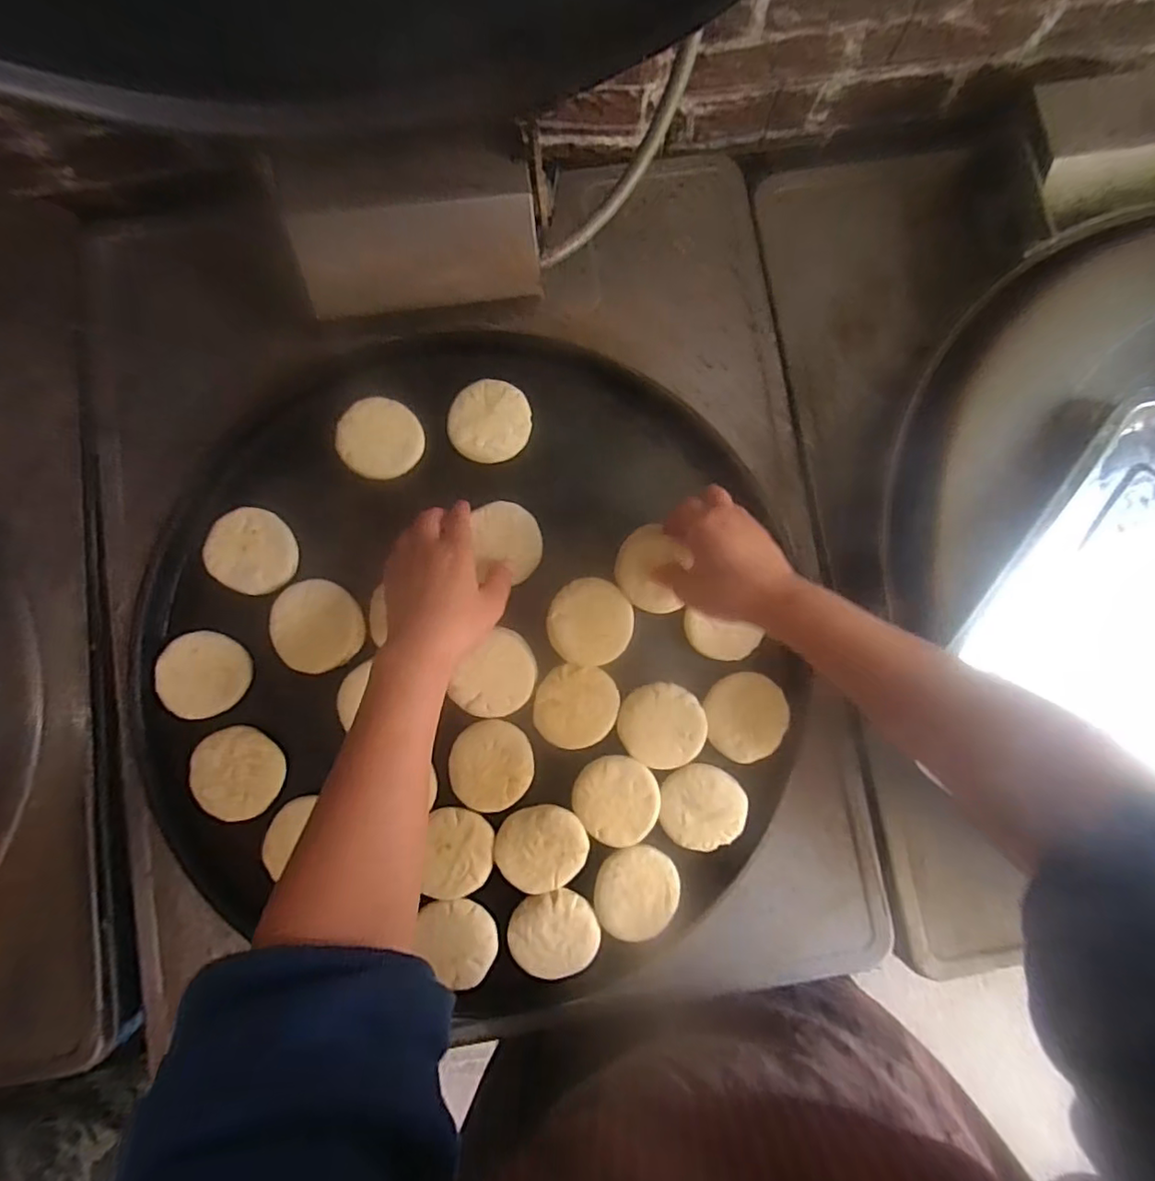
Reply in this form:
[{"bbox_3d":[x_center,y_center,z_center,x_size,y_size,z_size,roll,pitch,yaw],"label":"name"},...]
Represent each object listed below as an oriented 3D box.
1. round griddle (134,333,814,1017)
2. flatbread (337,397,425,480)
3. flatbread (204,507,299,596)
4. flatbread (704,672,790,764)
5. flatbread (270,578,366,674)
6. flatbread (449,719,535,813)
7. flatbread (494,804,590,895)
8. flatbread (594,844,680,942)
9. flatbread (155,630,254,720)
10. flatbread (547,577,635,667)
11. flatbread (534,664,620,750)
[{"bbox_3d":[-0.077,0.043,0.504,0.539,0.064,0.499,0,85,-3],"label":"round griddle"},{"bbox_3d":[-0.167,-0.130,0.506,0.068,0.009,0.068,0,83,-9],"label":"flatbread"},{"bbox_3d":[-0.269,-0.033,0.494,0.071,0.009,0.066,0,84,1],"label":"flatbread"},{"bbox_3d":[0.142,0.105,0.498,0.066,0.016,0.070,-1,84,1],"label":"flatbread"},{"bbox_3d":[-0.209,0.028,0.482,0.065,0.019,0.073,-33,85,-2],"label":"flatbread"},{"bbox_3d":[-0.069,0.142,0.483,0.065,0.013,0.071,3,84,1],"label":"flatbread"},{"bbox_3d":[-0.028,0.207,0.477,0.072,0.005,0.067,1,84,1],"label":"flatbread"},{"bbox_3d":[0.048,0.242,0.476,0.064,0.006,0.069,0,84,1],"label":"flatbread"},{"bbox_3d":[-0.304,0.067,0.481,0.069,0.006,0.066,18,85,3],"label":"flatbread"},{"bbox_3d":[0.011,0.026,0.489,0.068,0.019,0.070,2,84,1],"label":"flatbread"},{"bbox_3d":[0.000,0.096,0.488,0.067,0.007,0.066,6,84,1],"label":"flatbread"}]

